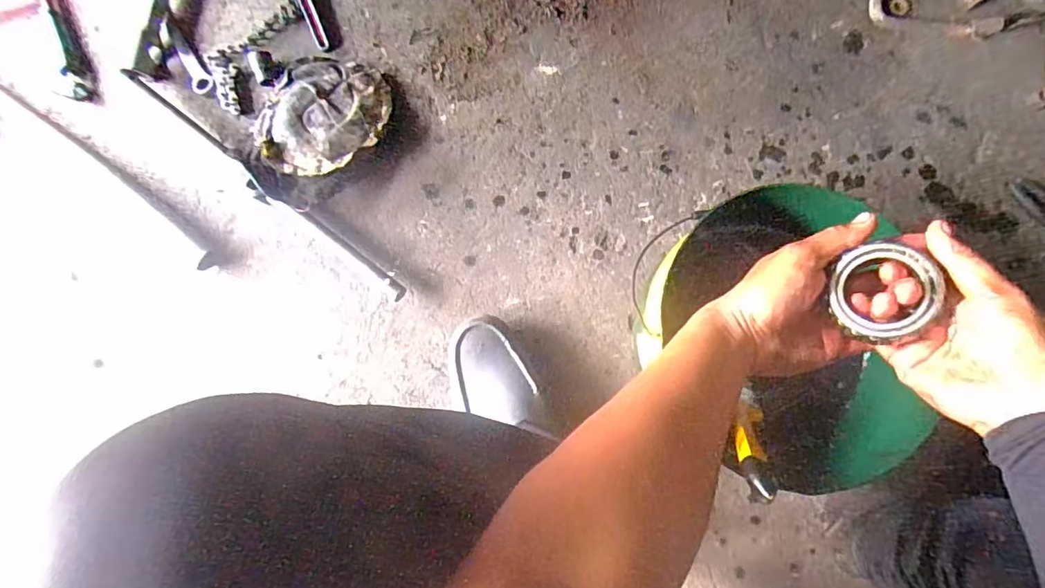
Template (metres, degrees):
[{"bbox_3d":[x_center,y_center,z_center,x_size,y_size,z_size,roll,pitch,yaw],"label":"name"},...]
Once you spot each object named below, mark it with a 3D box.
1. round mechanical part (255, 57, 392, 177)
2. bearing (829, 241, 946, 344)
[{"bbox_3d":[-0.270,-0.243,0.708,0.163,0.046,0.187,36,86,6],"label":"round mechanical part"},{"bbox_3d":[0.273,-0.002,0.399,0.063,0.023,0.072,-17,84,25],"label":"bearing"}]

